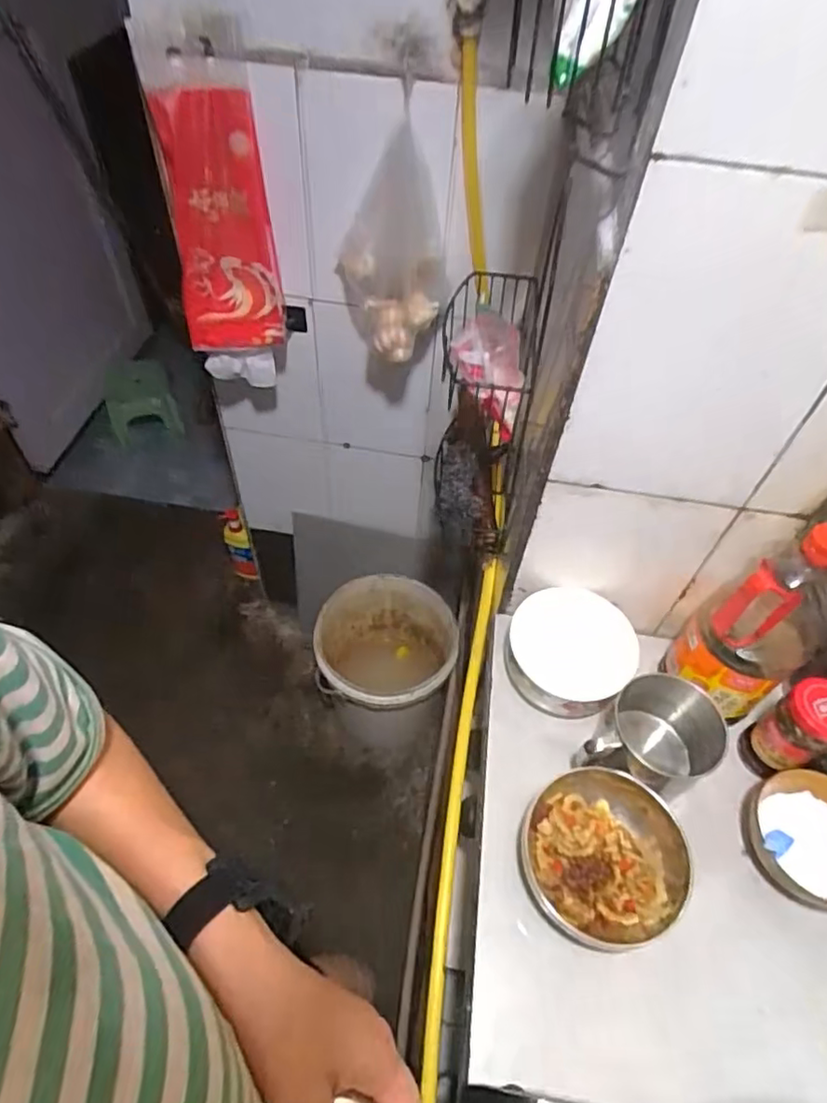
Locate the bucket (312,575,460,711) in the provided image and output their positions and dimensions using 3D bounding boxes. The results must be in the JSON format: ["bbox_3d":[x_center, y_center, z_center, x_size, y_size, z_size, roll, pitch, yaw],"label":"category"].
[{"bbox_3d":[-0.062,0.258,1.381,0.287,0.326,0.282,1,51,-2],"label":"bucket"}]

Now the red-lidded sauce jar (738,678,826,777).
[{"bbox_3d":[0.415,0.194,0.670,0.070,0.133,0.061,-21,55,-19],"label":"red-lidded sauce jar"}]

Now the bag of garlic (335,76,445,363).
[{"bbox_3d":[-0.026,-0.411,0.829,0.099,0.259,0.126,-27,58,-23],"label":"bag of garlic"}]

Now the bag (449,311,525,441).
[{"bbox_3d":[0.078,-0.187,0.671,0.076,0.109,0.073,5,51,1],"label":"bag"}]

